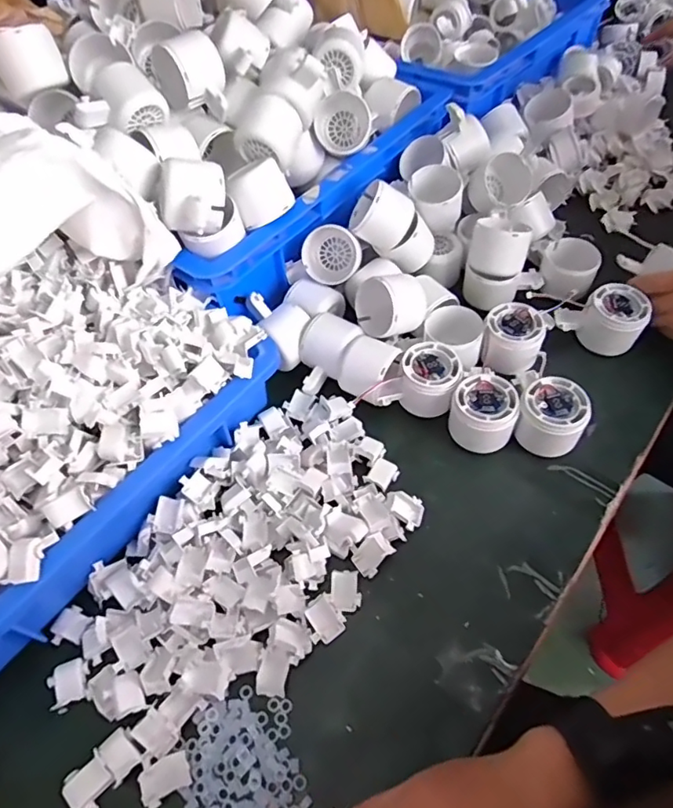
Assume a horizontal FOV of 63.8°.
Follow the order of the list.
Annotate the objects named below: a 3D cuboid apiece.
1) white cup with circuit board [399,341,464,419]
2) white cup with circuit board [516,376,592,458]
[{"bbox_3d":[0.091,-0.023,0.522,0.055,0.045,0.056,-2,55,3],"label":"white cup with circuit board"},{"bbox_3d":[0.193,0.017,0.490,0.056,0.050,0.064,19,58,16],"label":"white cup with circuit board"}]

